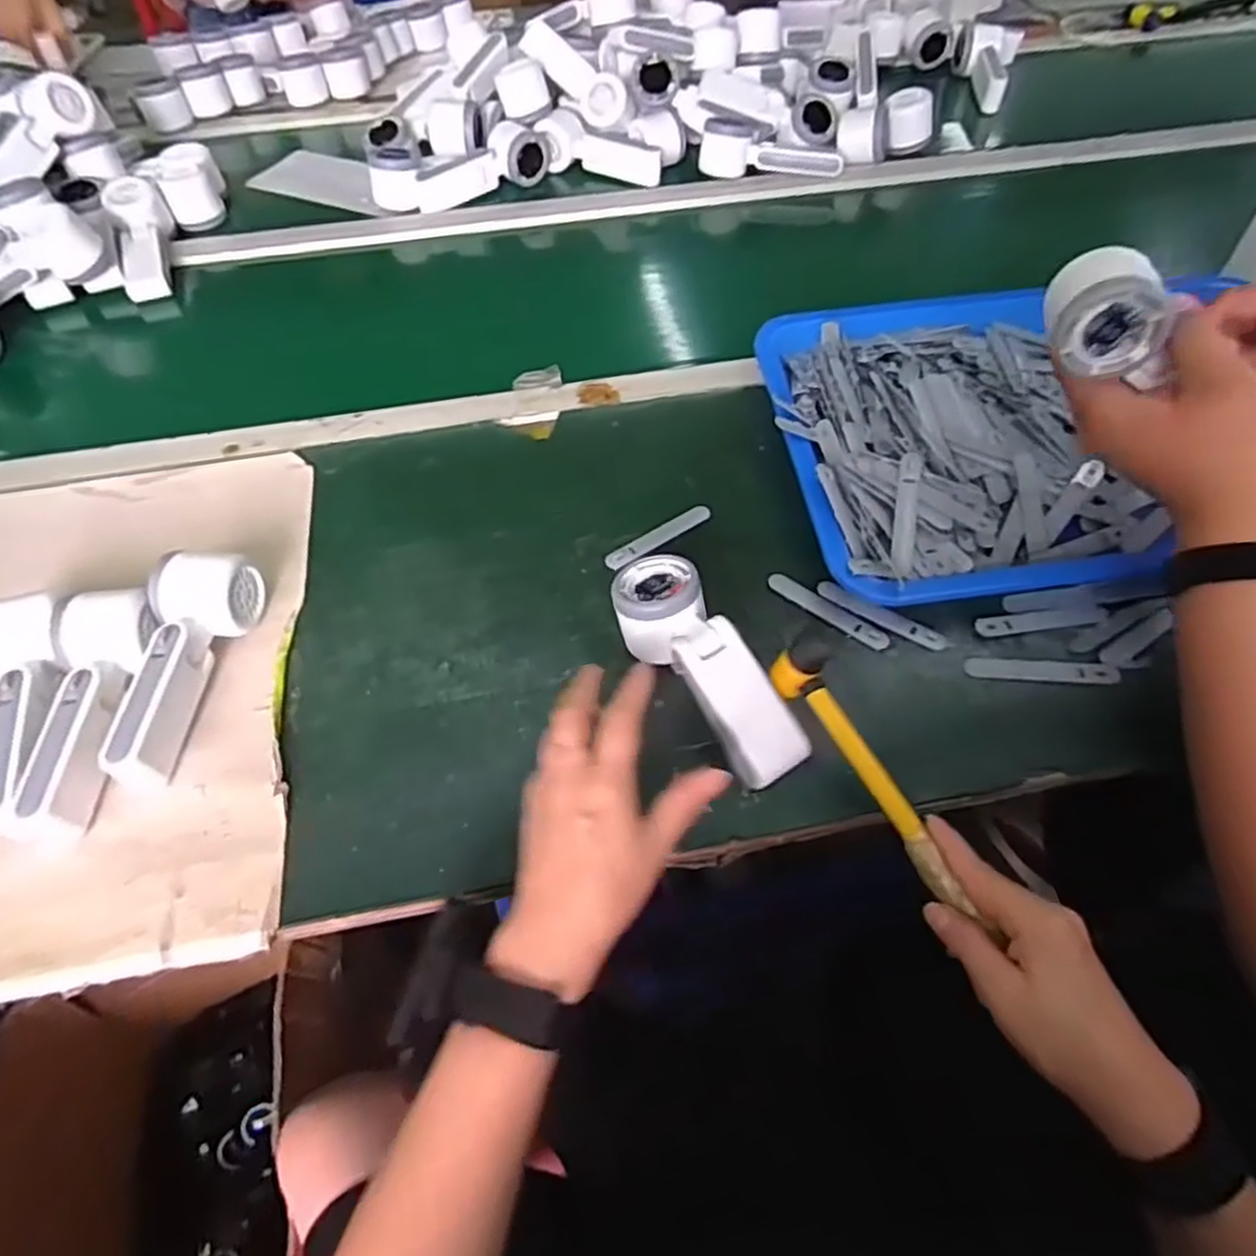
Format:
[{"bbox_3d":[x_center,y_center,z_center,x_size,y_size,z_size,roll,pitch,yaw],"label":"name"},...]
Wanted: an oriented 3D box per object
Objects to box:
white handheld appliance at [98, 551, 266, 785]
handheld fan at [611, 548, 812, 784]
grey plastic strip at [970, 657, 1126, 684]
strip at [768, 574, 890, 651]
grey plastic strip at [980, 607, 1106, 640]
[{"bbox_3d":[-0.299,0.022,0.498,0.056,0.054,0.162,4,55,5],"label":"white handheld appliance"},{"bbox_3d":[0.048,0.026,0.485,0.053,0.054,0.161,-28,58,-17],"label":"handheld fan"},{"bbox_3d":[0.276,0.028,0.502,0.093,0.007,0.015,5,55,5],"label":"grey plastic strip"},{"bbox_3d":[0.142,-0.012,0.538,0.094,0.005,0.015,35,62,23],"label":"strip"},{"bbox_3d":[0.289,-0.005,0.525,0.091,0.004,0.018,-7,55,-3],"label":"grey plastic strip"}]

